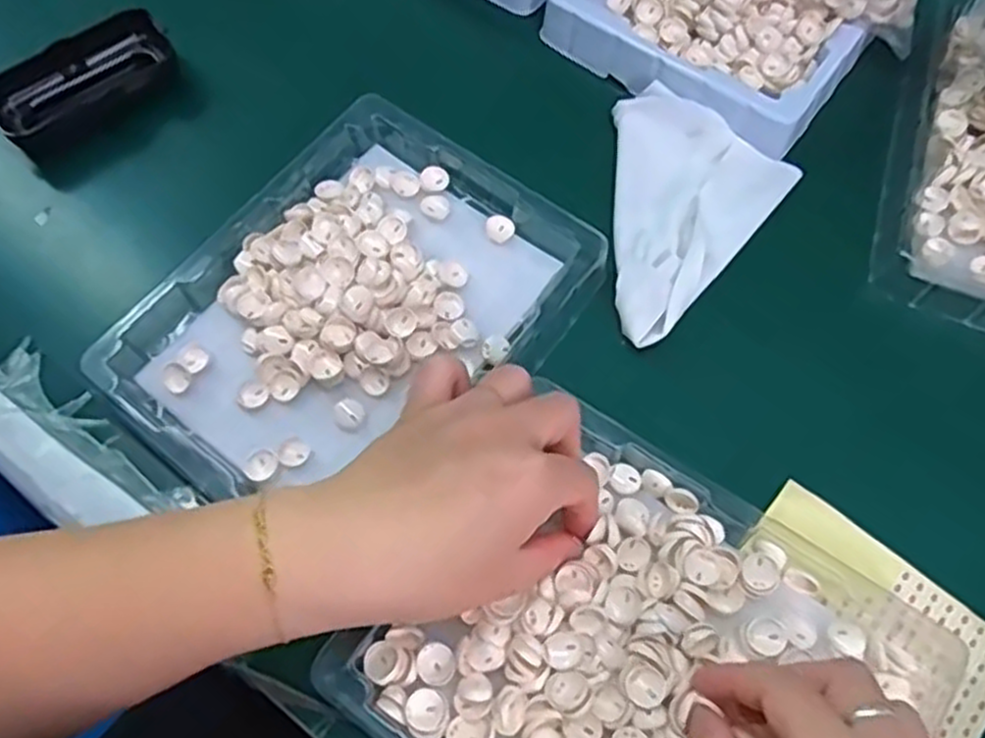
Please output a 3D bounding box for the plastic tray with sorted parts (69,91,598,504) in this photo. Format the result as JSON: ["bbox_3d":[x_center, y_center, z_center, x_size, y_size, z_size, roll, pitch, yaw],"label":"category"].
[{"bbox_3d":[-0.069,-0.030,0.392,0.163,0.032,0.219,37,73,16],"label":"plastic tray with sorted parts"}]

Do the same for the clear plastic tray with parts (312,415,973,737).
[{"bbox_3d":[0.062,0.125,0.329,0.205,0.037,0.179,35,72,15],"label":"clear plastic tray with parts"}]

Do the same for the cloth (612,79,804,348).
[{"bbox_3d":[0.089,-0.088,0.430,0.100,0.019,0.143,38,73,16],"label":"cloth"}]

